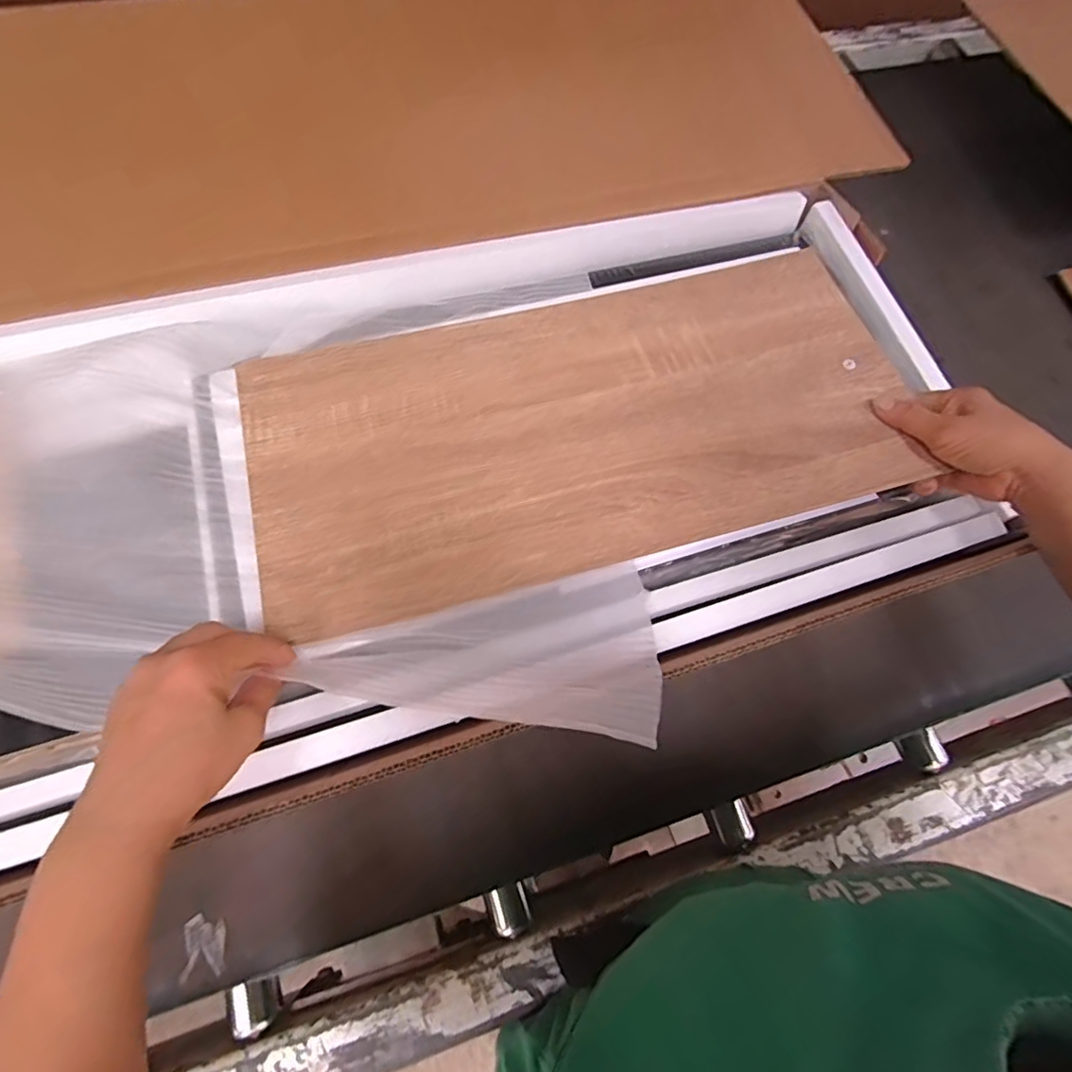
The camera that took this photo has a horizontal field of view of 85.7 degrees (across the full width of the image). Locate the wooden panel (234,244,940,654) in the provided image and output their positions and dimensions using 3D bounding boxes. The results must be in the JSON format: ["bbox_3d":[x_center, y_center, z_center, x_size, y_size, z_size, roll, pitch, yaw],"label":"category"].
[{"bbox_3d":[0.037,-0.097,0.475,0.520,0.019,0.256,-14,65,-8],"label":"wooden panel"}]

